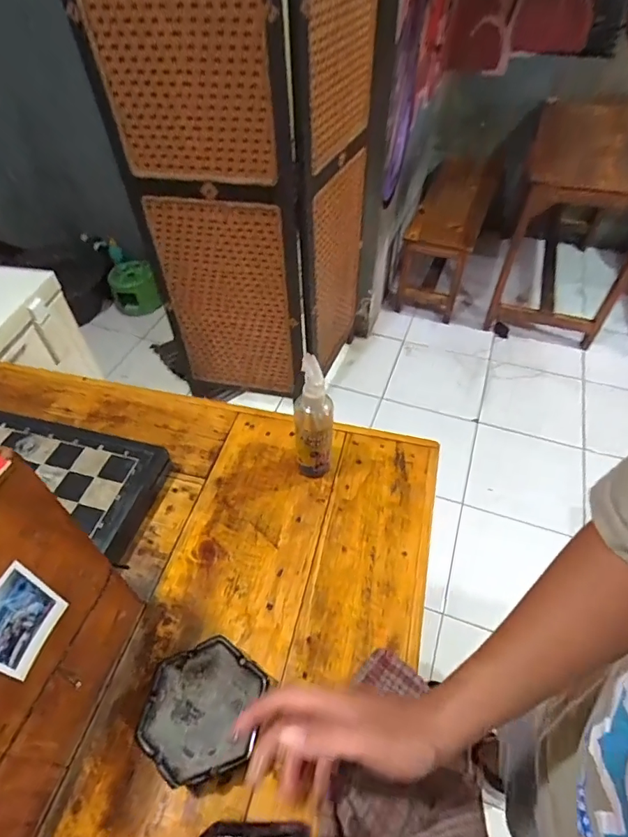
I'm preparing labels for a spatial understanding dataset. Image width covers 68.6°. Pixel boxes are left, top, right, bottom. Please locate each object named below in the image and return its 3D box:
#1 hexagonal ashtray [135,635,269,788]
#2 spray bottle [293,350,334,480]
[{"bbox_3d":[-0.104,0.283,0.449,0.105,0.044,0.116,6,50,6],"label":"hexagonal ashtray"},{"bbox_3d":[0.000,0.007,0.589,0.047,0.193,0.043,0,49,1],"label":"spray bottle"}]

